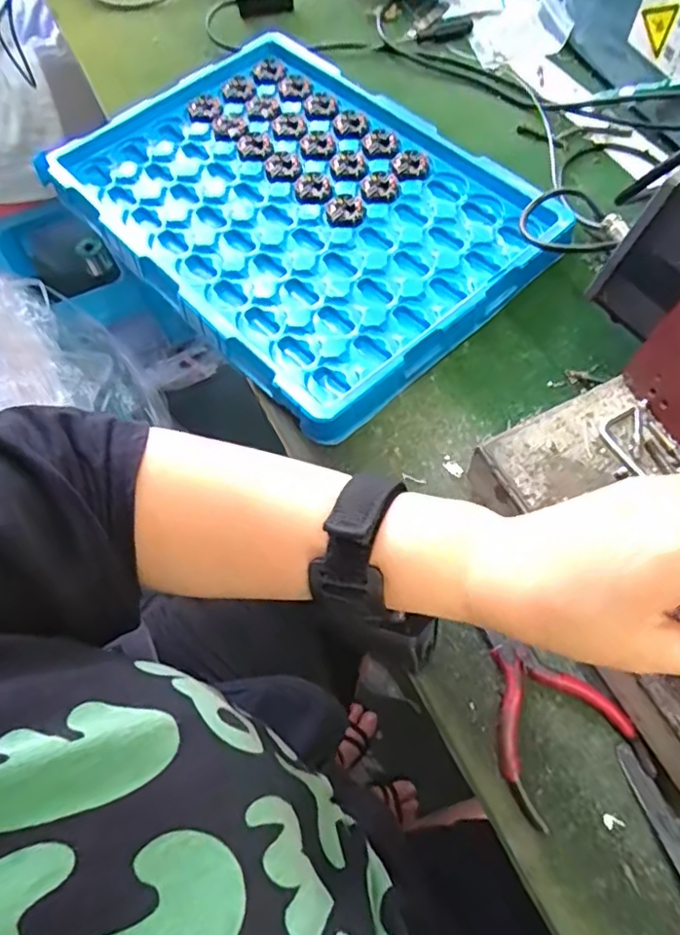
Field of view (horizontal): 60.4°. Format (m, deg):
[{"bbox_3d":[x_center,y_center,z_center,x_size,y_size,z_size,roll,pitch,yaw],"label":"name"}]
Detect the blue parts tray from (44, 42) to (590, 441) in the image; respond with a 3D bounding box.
[{"bbox_3d":[-0.034,-0.219,0.479,0.274,0.023,0.368,-41,68,-16],"label":"blue parts tray"}]

